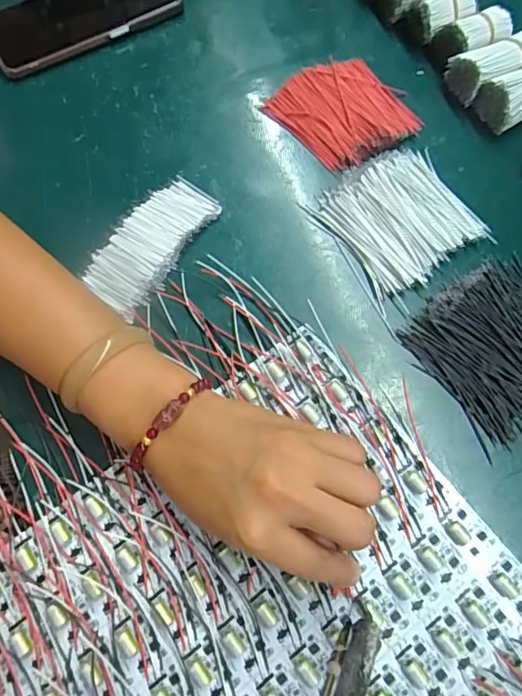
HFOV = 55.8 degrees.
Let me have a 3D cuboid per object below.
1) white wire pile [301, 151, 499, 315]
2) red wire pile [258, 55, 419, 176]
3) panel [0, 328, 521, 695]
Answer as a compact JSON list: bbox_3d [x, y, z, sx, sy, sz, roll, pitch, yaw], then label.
[{"bbox_3d":[0.099,-0.092,0.348,0.095,0.016,0.092,-31,73,-9],"label":"white wire pile"},{"bbox_3d":[0.064,-0.185,0.381,0.086,0.016,0.095,-41,75,-12],"label":"red wire pile"},{"bbox_3d":[-0.010,0.158,0.265,0.285,0.010,0.237,-36,74,-11],"label":"panel"}]

